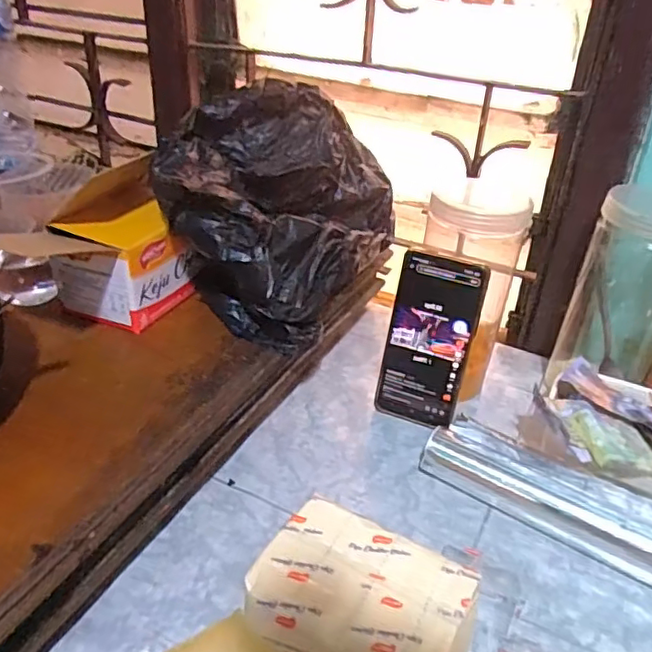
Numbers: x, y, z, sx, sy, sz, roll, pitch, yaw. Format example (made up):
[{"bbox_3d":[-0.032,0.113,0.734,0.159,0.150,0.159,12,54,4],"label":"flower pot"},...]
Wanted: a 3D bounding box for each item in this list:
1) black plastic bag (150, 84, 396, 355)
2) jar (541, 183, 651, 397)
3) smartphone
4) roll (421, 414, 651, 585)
[{"bbox_3d":[-0.041,-0.125,0.597,0.176,0.171,0.266,13,34,15],"label":"black plastic bag"},{"bbox_3d":[0.295,-0.028,0.587,0.094,0.194,0.087,19,35,23],"label":"jar"},{"bbox_3d":[0.096,0.017,0.553,0.077,0.167,0.011,18,23,18],"label":"smartphone"},{"bbox_3d":[0.224,0.153,0.466,0.300,0.045,0.068,22,37,27],"label":"roll"}]

